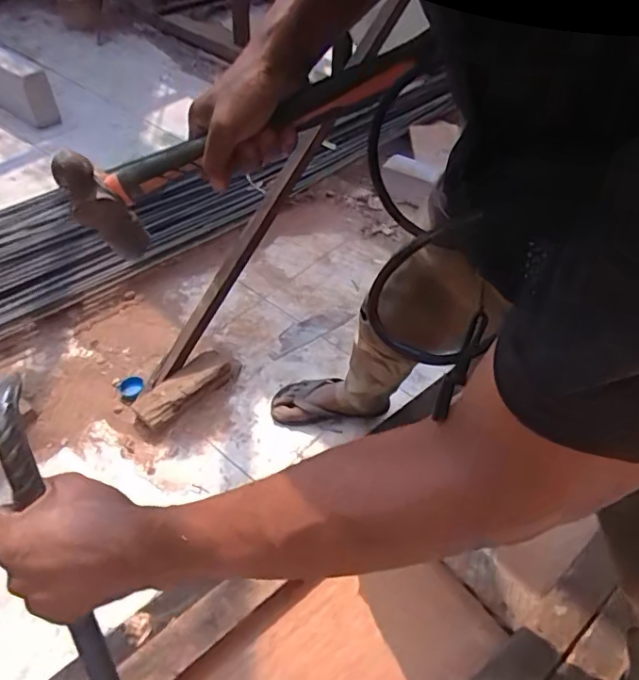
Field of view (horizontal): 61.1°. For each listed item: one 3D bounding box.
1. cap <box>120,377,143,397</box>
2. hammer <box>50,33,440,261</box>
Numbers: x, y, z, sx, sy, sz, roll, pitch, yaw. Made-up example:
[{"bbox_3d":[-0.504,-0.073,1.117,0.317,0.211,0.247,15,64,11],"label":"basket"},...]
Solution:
[{"bbox_3d":[-0.435,0.109,1.250,0.053,0.013,0.055,1,47,-1],"label":"cap"},{"bbox_3d":[-0.057,-0.179,0.492,0.338,0.114,0.031,-22,49,4],"label":"hammer"}]

